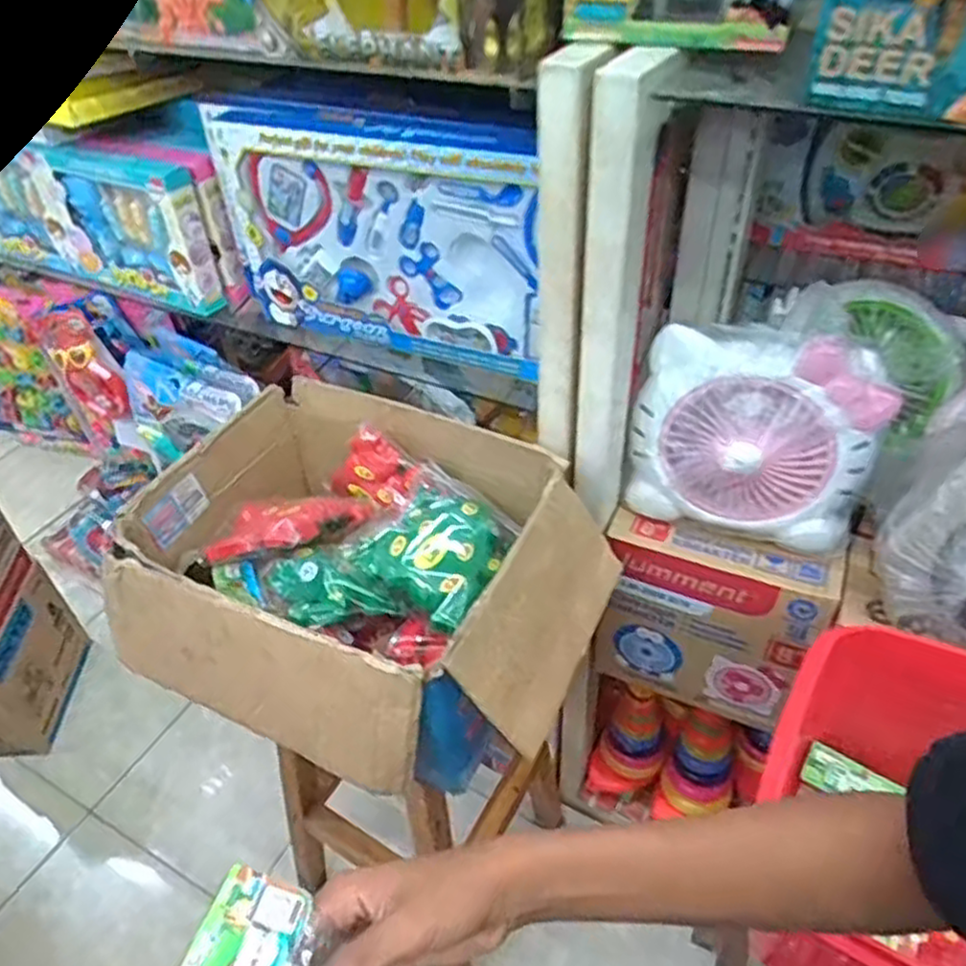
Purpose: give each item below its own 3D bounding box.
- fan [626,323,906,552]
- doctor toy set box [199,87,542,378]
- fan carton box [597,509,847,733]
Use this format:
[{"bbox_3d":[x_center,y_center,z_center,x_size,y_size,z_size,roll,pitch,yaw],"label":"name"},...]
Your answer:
[{"bbox_3d":[0.298,-0.055,0.832,0.244,0.233,0.081,19,46,22],"label":"fan"},{"bbox_3d":[-0.144,-0.318,0.919,0.486,0.288,0.093,20,47,24],"label":"doctor toy set box"},{"bbox_3d":[0.286,0.175,0.962,0.253,0.275,0.073,18,46,21],"label":"fan carton box"}]

